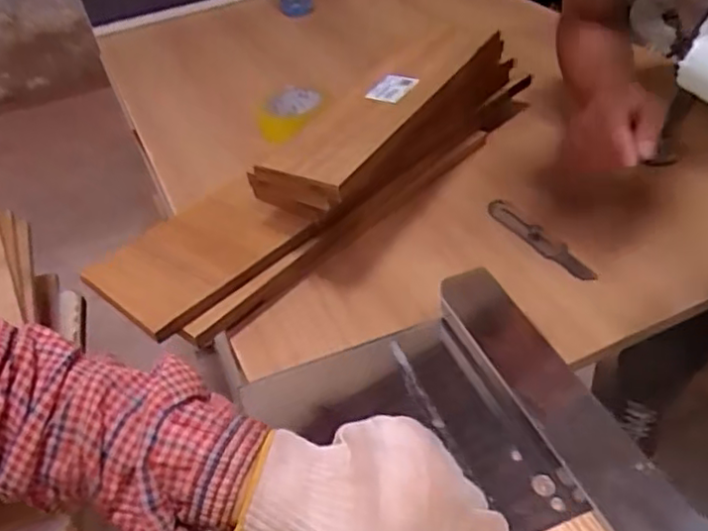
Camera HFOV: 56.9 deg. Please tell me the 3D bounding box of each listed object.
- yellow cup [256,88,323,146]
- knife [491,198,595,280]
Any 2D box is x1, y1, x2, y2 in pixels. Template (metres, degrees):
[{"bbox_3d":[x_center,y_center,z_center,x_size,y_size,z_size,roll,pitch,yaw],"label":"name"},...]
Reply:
[{"bbox_3d":[-0.102,-0.227,0.980,0.089,0.054,0.092,-4,41,3],"label":"yellow cup"},{"bbox_3d":[0.209,-0.033,0.741,0.023,0.021,0.167,-24,44,-19],"label":"knife"}]

